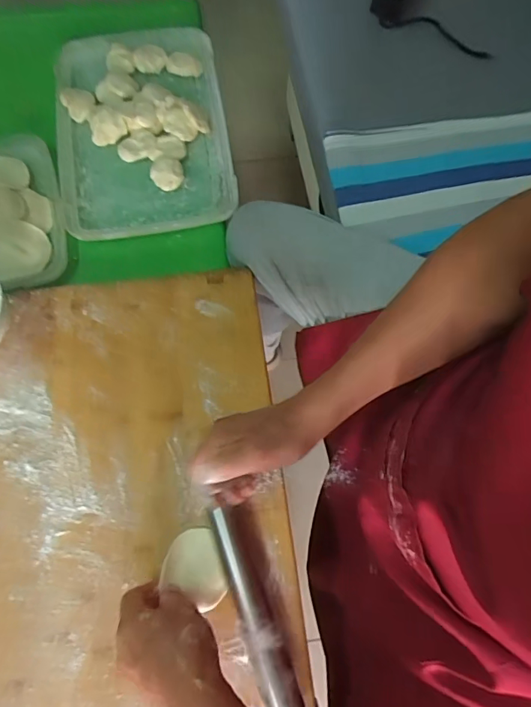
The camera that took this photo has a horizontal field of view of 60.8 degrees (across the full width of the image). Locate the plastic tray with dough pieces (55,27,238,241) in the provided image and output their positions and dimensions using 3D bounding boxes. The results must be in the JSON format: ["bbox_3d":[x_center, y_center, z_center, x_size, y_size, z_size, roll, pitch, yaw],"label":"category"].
[{"bbox_3d":[-0.190,-0.345,0.690,0.251,0.046,0.382,-10,72,-5],"label":"plastic tray with dough pieces"}]

